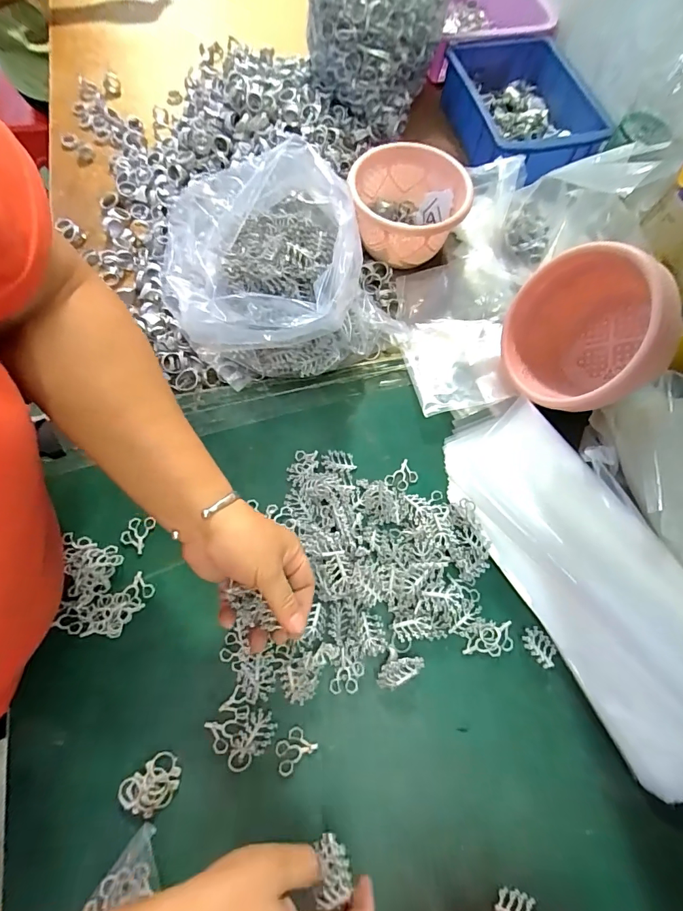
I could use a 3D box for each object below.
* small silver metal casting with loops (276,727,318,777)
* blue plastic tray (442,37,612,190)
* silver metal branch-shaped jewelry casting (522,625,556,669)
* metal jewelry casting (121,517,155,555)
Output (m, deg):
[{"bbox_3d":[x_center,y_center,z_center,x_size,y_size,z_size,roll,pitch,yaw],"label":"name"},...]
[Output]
[{"bbox_3d":[-0.041,0.249,0.351,0.034,0.004,0.025,-37,75,-15],"label":"small silver metal casting with loops"},{"bbox_3d":[0.270,-0.499,0.607,0.196,0.072,0.271,-9,70,-6],"label":"blue plastic tray"},{"bbox_3d":[0.187,0.179,0.387,0.024,0.004,0.036,-39,75,-15],"label":"silver metal branch-shaped jewelry casting"},{"bbox_3d":[-0.200,0.075,0.405,0.025,0.004,0.035,20,70,5],"label":"metal jewelry casting"}]

